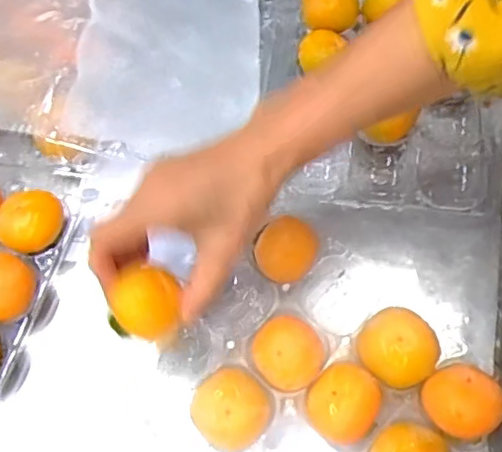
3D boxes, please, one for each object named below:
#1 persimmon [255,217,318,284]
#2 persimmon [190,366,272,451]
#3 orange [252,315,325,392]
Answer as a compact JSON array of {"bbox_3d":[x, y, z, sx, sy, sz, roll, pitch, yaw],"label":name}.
[{"bbox_3d":[0.026,0.022,0.429,0.042,0.049,0.043,0,64,1],"label":"persimmon"},{"bbox_3d":[-0.012,0.123,0.388,0.047,0.038,0.049,0,64,1],"label":"persimmon"},{"bbox_3d":[0.025,0.090,0.405,0.046,0.044,0.049,0,64,1],"label":"orange"}]

